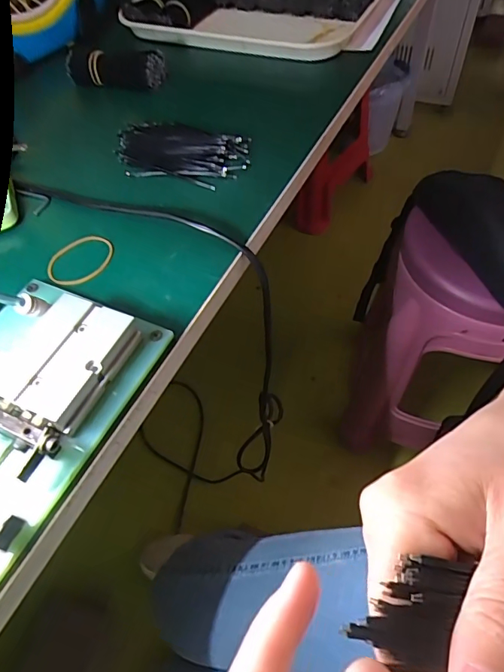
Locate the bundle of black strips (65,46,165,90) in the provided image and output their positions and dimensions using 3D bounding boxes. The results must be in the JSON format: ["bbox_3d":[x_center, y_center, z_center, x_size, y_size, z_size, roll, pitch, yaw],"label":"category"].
[{"bbox_3d":[-0.149,-0.290,0.504,0.105,0.030,0.028,9,56,11],"label":"bundle of black strips"}]

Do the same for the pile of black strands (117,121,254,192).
[{"bbox_3d":[-0.065,-0.167,0.418,0.126,0.015,0.072,10,56,11],"label":"pile of black strands"}]

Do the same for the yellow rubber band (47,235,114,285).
[{"bbox_3d":[-0.128,-0.058,0.351,0.052,0.004,0.041,-39,61,-21],"label":"yellow rubber band"}]

